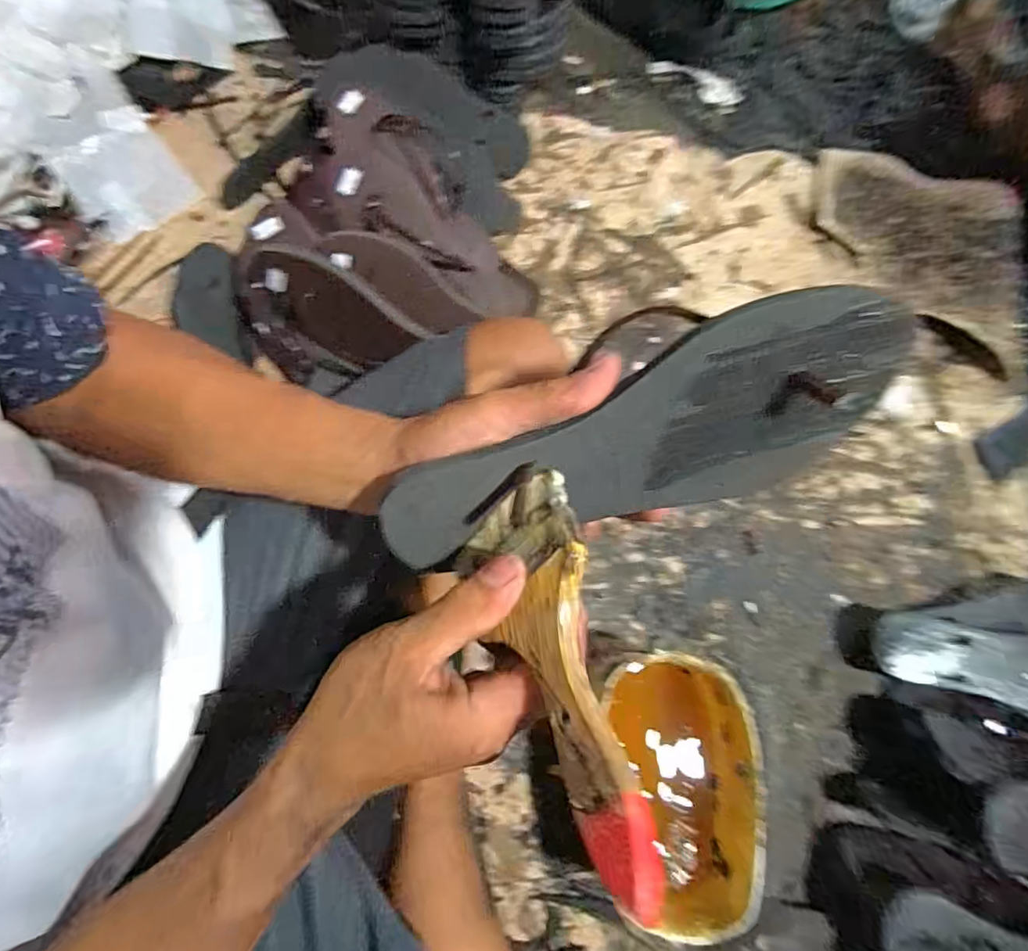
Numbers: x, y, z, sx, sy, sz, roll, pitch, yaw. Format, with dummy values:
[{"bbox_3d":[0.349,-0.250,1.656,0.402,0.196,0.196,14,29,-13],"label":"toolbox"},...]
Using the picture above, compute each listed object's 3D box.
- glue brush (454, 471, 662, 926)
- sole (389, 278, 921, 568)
[{"bbox_3d":[0.015,0.072,0.227,0.066,0.020,0.159,-44,41,26],"label":"glue brush"},{"bbox_3d":[0.055,-0.009,0.267,0.244,0.086,0.009,-25,32,14],"label":"sole"}]

